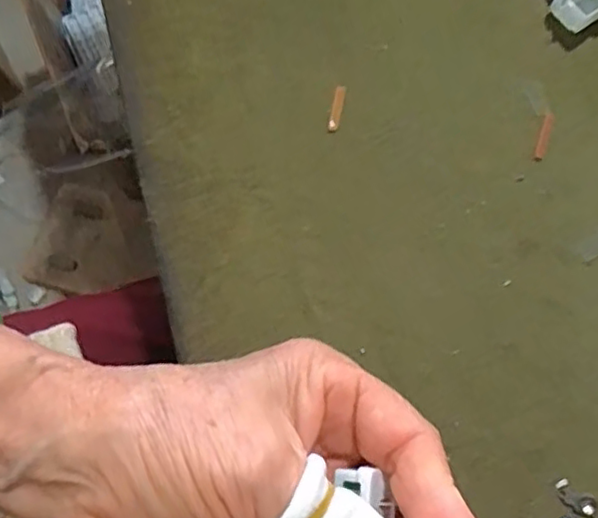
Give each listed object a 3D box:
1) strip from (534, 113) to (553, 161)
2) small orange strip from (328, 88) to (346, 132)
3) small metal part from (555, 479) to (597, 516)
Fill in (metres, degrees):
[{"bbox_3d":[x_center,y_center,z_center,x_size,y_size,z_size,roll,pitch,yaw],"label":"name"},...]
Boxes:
[{"bbox_3d":[0.104,-0.052,0.273,0.004,0.004,0.023,17,75,6],"label":"strip"},{"bbox_3d":[0.016,-0.066,0.278,0.004,0.004,0.021,12,75,5],"label":"small orange strip"},{"bbox_3d":[0.102,0.088,0.237,0.015,0.004,0.008,35,78,10],"label":"small metal part"}]

